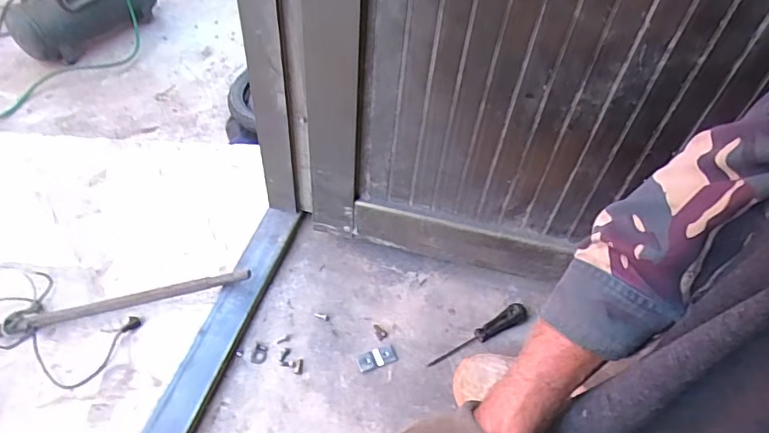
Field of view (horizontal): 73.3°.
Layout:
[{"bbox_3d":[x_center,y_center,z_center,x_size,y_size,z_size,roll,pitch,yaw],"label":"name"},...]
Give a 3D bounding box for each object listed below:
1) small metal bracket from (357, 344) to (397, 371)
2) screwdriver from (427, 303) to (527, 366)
[{"bbox_3d":[-0.010,0.175,0.642,0.049,0.010,0.024,-17,53,-18],"label":"small metal bracket"},{"bbox_3d":[0.121,0.154,0.665,0.145,0.024,0.024,-22,55,-22],"label":"screwdriver"}]

